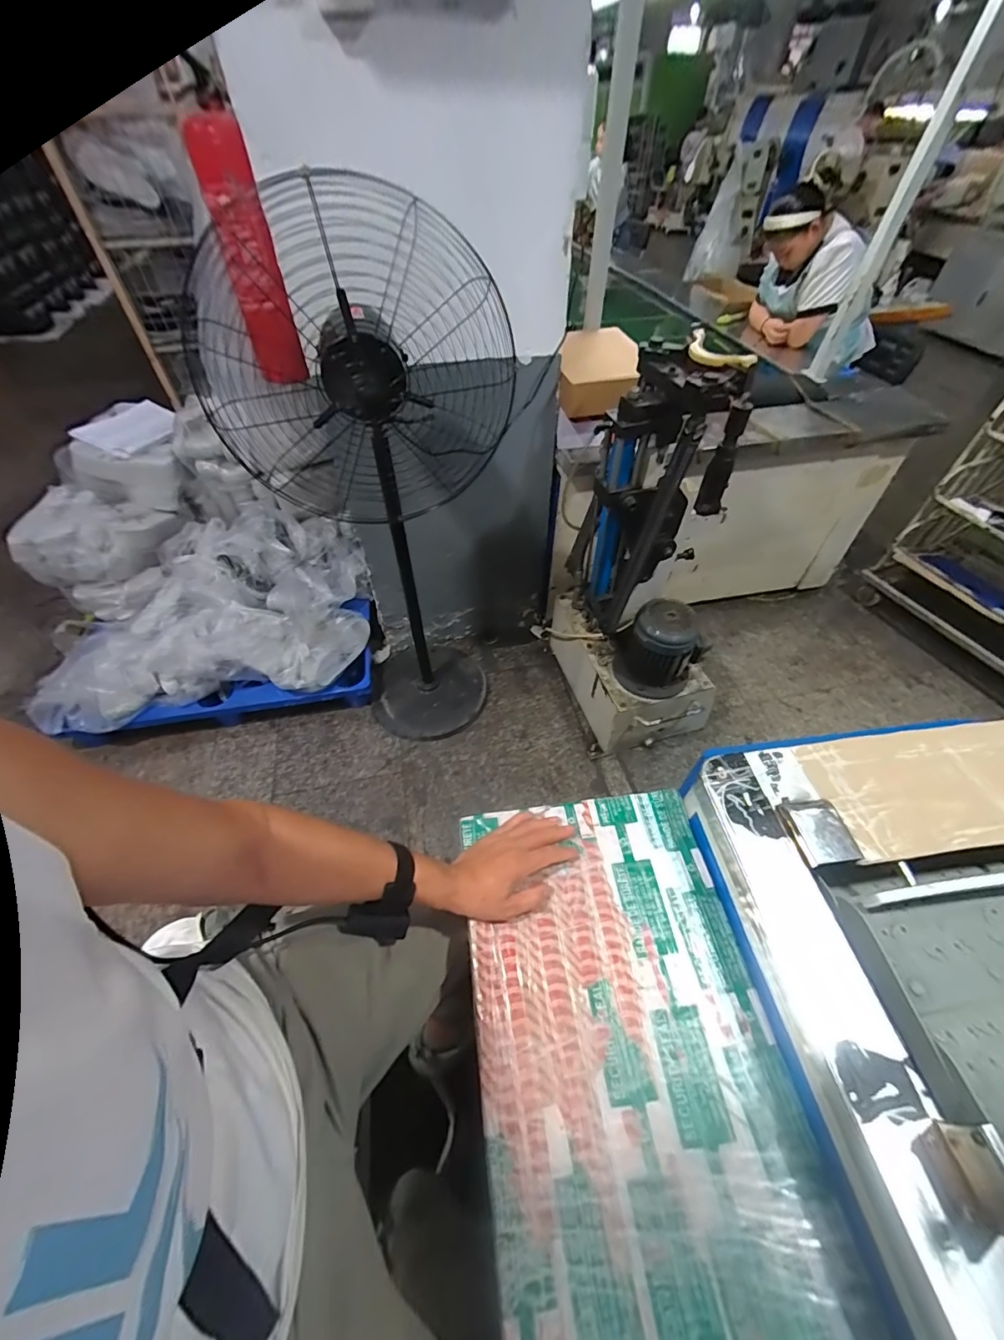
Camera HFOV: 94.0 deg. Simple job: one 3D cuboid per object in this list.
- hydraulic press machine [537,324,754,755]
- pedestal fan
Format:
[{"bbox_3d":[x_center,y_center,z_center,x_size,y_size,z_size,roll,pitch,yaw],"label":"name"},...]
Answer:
[{"bbox_3d":[0.385,-0.277,1.310,0.353,1.017,0.594,-12,51,-9],"label":"hydraulic press machine"},{"bbox_3d":[-0.233,-0.319,1.190,0.491,1.294,0.400,23,54,18],"label":"pedestal fan"}]

